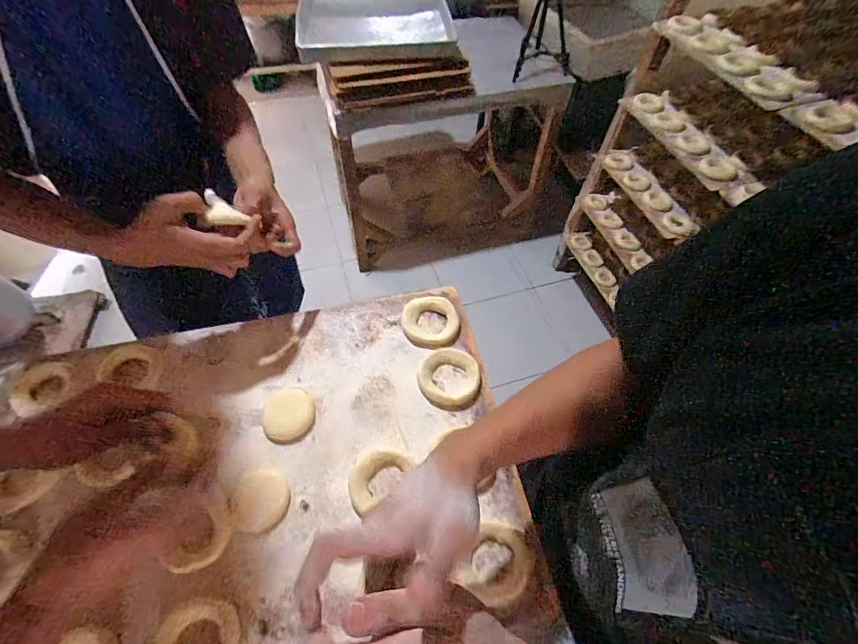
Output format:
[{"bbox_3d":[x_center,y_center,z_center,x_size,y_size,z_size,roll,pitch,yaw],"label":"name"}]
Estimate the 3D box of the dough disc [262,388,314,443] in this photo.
[{"bbox_3d":[-0.177,0.116,0.500,0.061,0.005,0.067,0,58,-1],"label":"dough disc"}]

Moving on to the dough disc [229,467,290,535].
[{"bbox_3d":[-0.192,0.203,0.453,0.060,0.008,0.065,7,58,3],"label":"dough disc"}]

